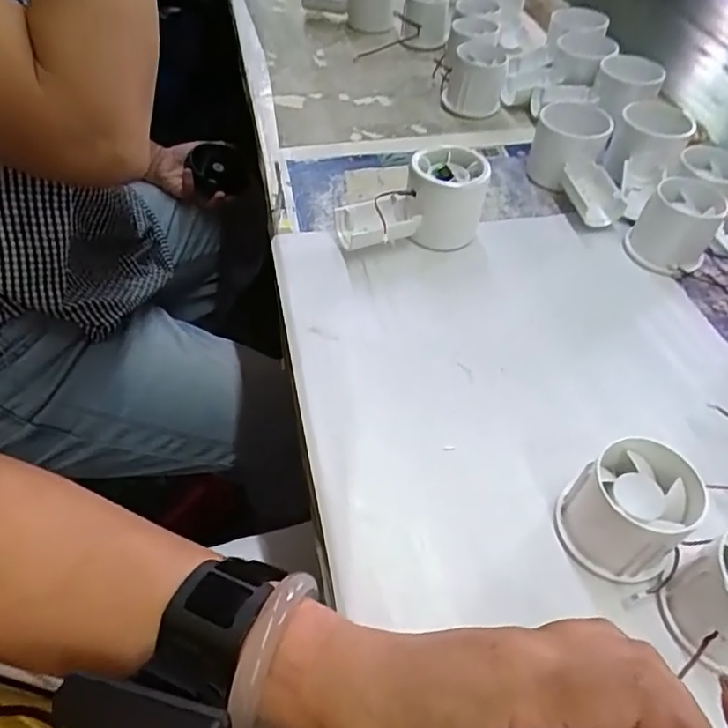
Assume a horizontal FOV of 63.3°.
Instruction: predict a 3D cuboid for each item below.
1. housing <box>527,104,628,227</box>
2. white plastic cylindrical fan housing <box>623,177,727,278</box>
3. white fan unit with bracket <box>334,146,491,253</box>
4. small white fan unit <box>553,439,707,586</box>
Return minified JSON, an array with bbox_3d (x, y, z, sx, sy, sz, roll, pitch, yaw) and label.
[{"bbox_3d":[0.177,-0.164,0.487,0.058,0.055,0.107,-1,50,-4],"label":"housing"},{"bbox_3d":[0.234,-0.104,0.446,0.054,0.048,0.056,27,54,18],"label":"white plastic cylindrical fan housing"},{"bbox_3d":[0.036,-0.115,0.438,0.107,0.056,0.054,-22,55,-20],"label":"white fan unit with bracket"},{"bbox_3d":[0.131,0.071,0.293,0.052,0.047,0.054,2,50,-2],"label":"small white fan unit"}]

